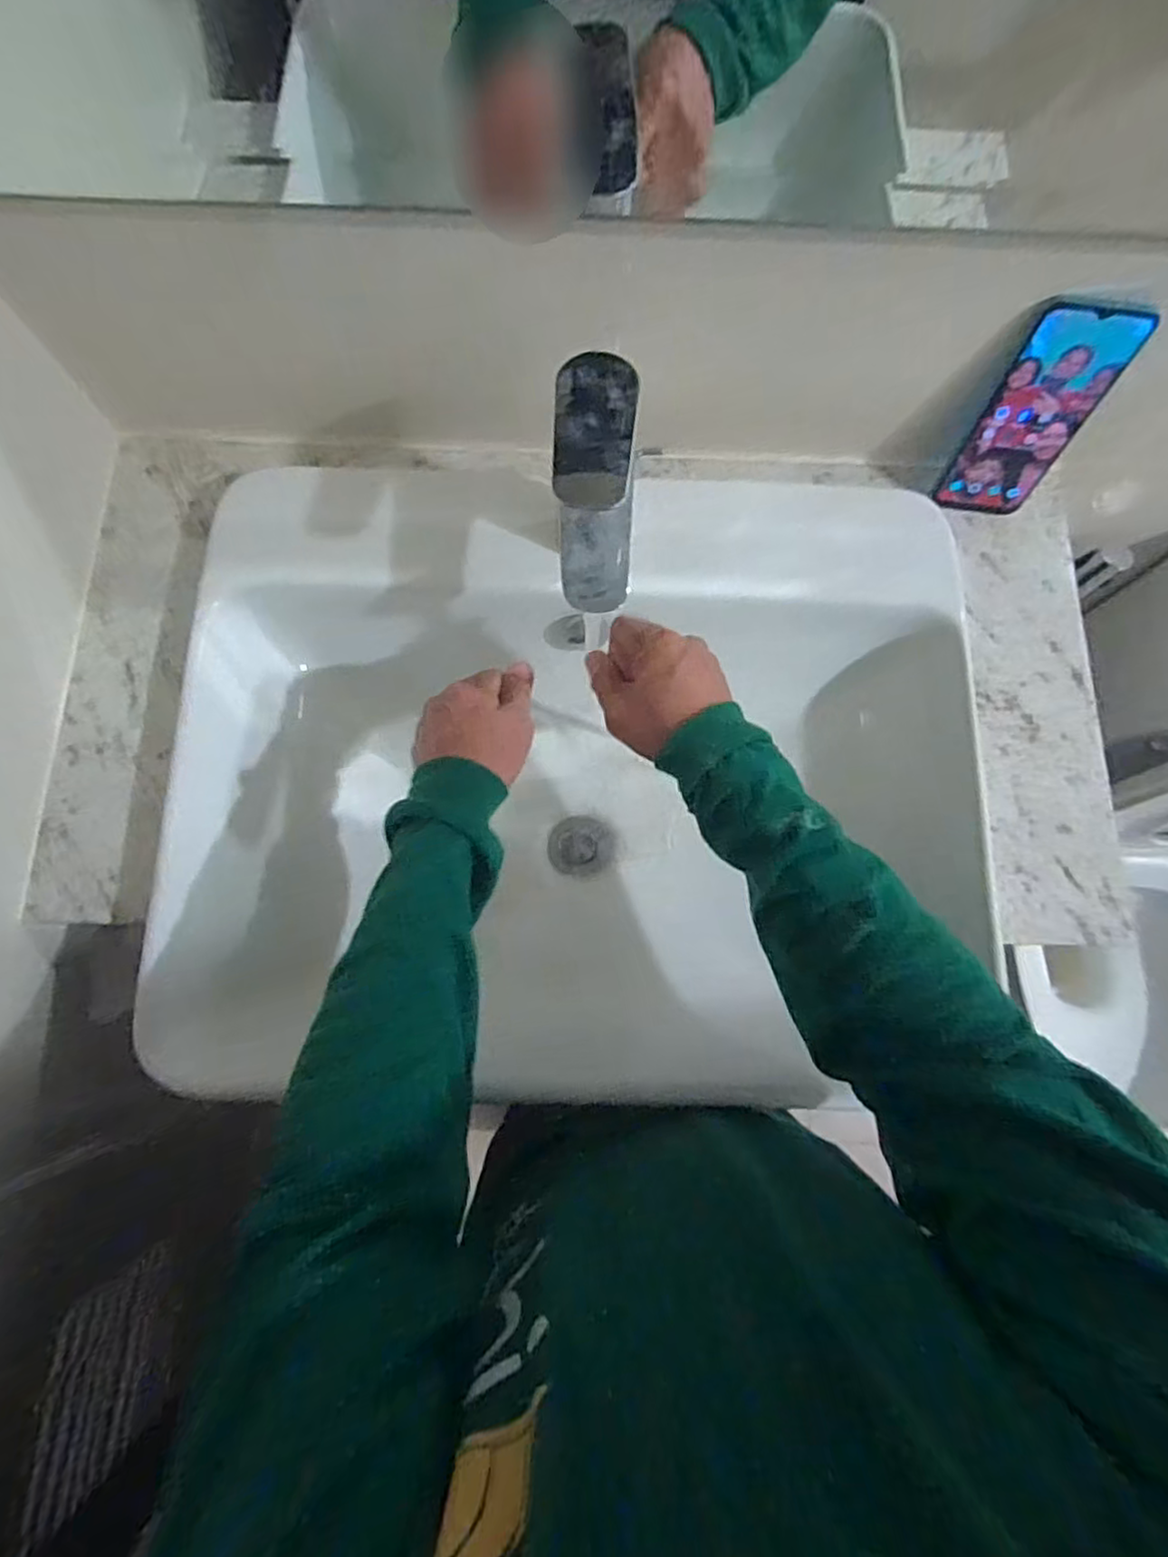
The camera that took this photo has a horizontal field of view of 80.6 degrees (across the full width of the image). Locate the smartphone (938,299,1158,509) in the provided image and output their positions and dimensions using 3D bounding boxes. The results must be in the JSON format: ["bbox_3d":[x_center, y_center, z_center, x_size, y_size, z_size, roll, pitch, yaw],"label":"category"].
[{"bbox_3d":[0.328,-0.260,0.507,0.074,0.161,0.009,4,63,1],"label":"smartphone"}]

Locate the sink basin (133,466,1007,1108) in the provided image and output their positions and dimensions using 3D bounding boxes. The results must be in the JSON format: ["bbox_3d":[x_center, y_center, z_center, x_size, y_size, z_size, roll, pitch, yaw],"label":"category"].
[{"bbox_3d":[-0.002,-0.007,0.551,0.589,0.146,0.458,3,76,-1],"label":"sink basin"}]

